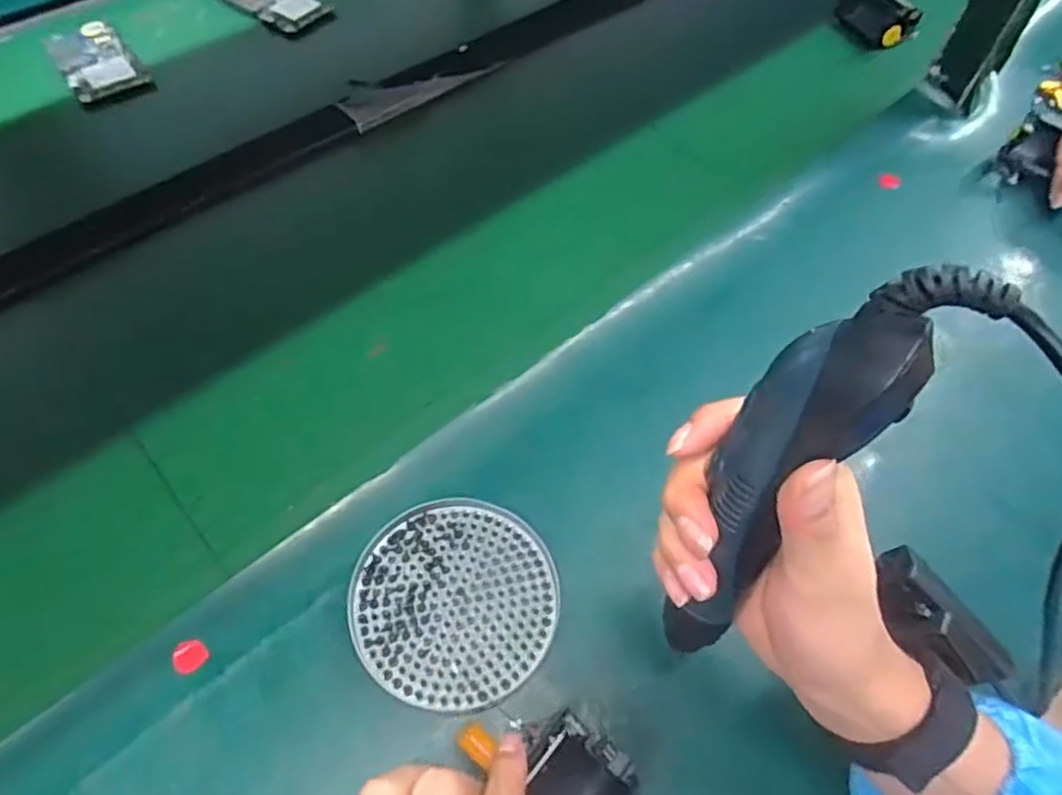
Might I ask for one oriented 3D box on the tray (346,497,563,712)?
[{"bbox_3d":[-0.043,0.117,0.396,0.113,0.017,0.112,2,59,-4],"label":"tray"}]

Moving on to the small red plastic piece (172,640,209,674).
[{"bbox_3d":[-0.187,0.142,0.379,0.019,0.004,0.017,37,63,17],"label":"small red plastic piece"}]

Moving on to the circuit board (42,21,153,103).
[{"bbox_3d":[-0.415,-0.326,0.657,0.066,0.007,0.113,-30,66,-21],"label":"circuit board"}]

